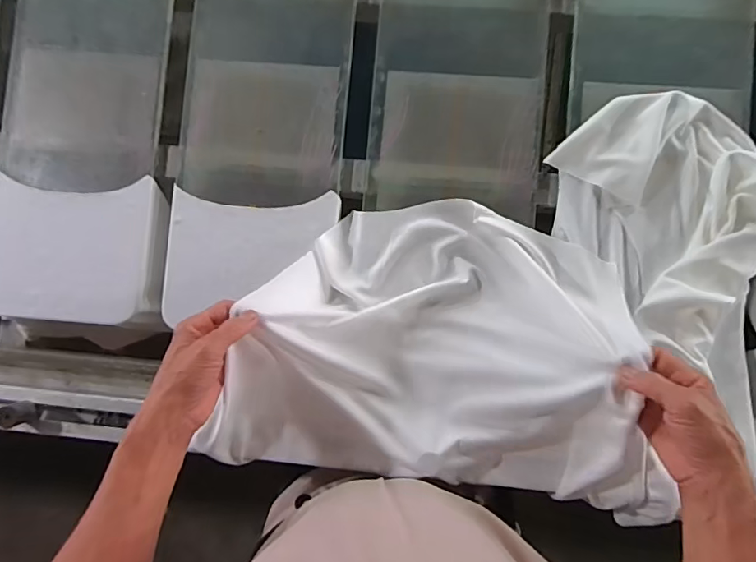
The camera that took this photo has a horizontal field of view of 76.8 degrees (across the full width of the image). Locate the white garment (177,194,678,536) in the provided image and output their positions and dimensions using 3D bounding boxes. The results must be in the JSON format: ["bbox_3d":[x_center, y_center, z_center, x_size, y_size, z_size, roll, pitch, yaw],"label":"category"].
[{"bbox_3d":[0.066,0.066,0.499,0.436,0.084,0.295,5,87,4],"label":"white garment"}]

